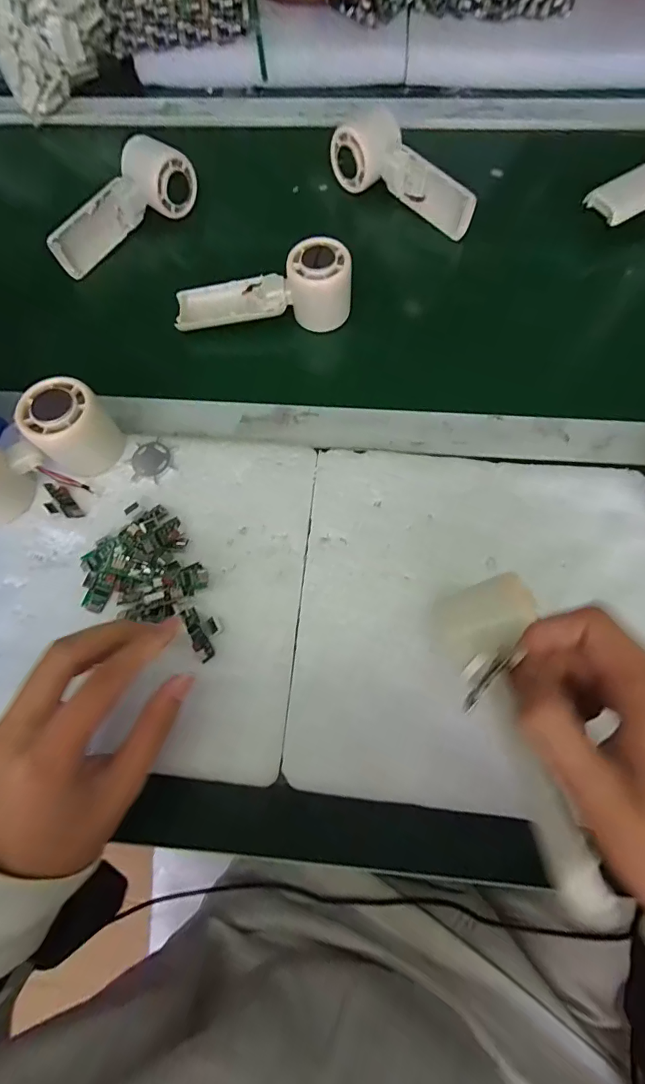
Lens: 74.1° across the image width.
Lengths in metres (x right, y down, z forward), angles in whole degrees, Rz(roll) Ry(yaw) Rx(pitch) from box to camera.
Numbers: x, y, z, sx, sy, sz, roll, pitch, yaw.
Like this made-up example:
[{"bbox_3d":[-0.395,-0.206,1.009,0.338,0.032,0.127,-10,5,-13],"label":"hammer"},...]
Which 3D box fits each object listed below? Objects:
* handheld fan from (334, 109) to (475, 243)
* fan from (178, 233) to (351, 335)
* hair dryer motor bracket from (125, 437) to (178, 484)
[{"bbox_3d":[0.090,-0.384,0.447,0.163,0.060,0.052,31,75,11],"label":"handheld fan"},{"bbox_3d":[-0.056,-0.232,0.405,0.167,0.053,0.058,0,74,15],"label":"fan"},{"bbox_3d":[-0.139,-0.066,0.348,0.040,0.004,0.035,-43,75,-11],"label":"hair dryer motor bracket"}]

